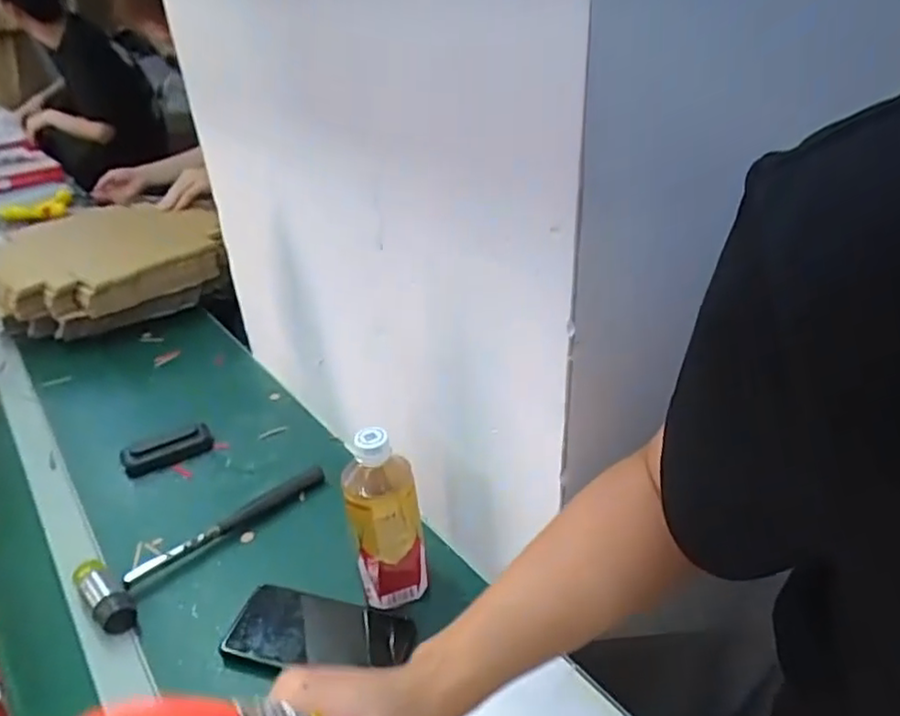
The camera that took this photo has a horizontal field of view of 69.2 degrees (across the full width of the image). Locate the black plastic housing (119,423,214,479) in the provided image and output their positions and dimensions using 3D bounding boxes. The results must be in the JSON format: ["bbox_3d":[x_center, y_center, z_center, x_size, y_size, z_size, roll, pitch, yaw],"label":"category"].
[{"bbox_3d":[-0.360,0.119,0.833,0.107,0.021,0.045,-17,35,-19],"label":"black plastic housing"}]

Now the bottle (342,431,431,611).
[{"bbox_3d":[-0.058,0.151,0.604,0.068,0.178,0.057,-8,33,-6],"label":"bottle"}]

